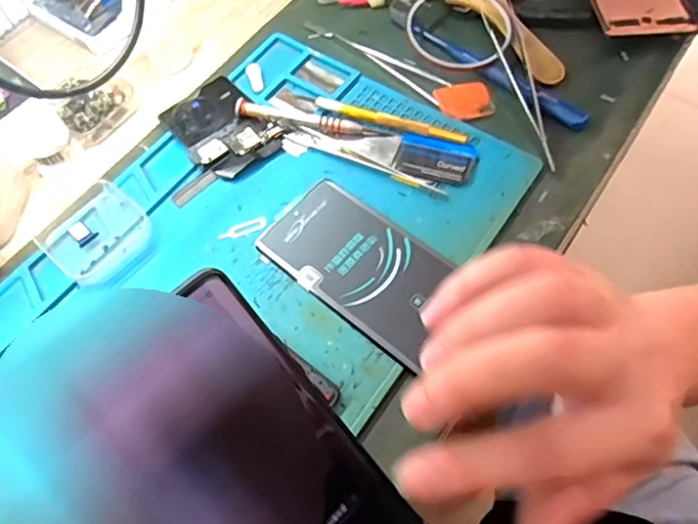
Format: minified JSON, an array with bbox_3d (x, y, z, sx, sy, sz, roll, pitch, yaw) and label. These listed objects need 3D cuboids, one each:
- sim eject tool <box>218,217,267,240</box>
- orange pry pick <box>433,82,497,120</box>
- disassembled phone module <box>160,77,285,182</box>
[{"bbox_3d":[-0.073,-0.023,0.376,0.033,0.004,0.010,-18,62,-6],"label":"sim eject tool"},{"bbox_3d":[0.088,-0.124,0.420,0.040,0.004,0.032,-18,62,-6],"label":"orange pry pick"},{"bbox_3d":[-0.096,-0.101,0.419,0.063,0.008,0.084,-38,66,-16],"label":"disassembled phone module"}]

